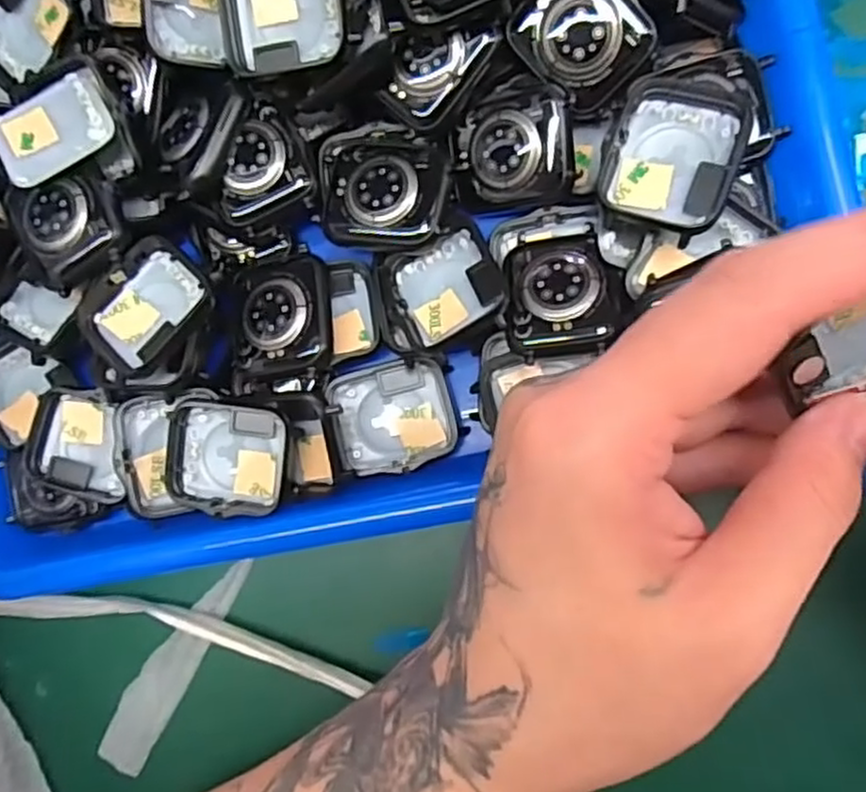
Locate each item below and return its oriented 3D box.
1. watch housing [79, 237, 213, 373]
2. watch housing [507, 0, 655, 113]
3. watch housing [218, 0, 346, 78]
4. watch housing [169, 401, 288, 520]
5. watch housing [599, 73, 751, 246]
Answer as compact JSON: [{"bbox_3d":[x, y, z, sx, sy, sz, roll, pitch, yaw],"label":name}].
[{"bbox_3d":[-0.097,-0.031,0.246,0.032,0.011,0.041,43,95,8],"label":"watch housing"},{"bbox_3d":[0.047,-0.115,0.228,0.036,0.011,0.040,-32,101,21],"label":"watch housing"},{"bbox_3d":[-0.047,-0.125,0.234,0.042,0.011,0.037,4,109,18],"label":"watch housing"},{"bbox_3d":[-0.070,0.022,0.252,0.042,0.011,0.037,3,89,10],"label":"watch housing"},{"bbox_3d":[0.073,-0.075,0.220,0.037,0.009,0.051,13,90,10],"label":"watch housing"}]

